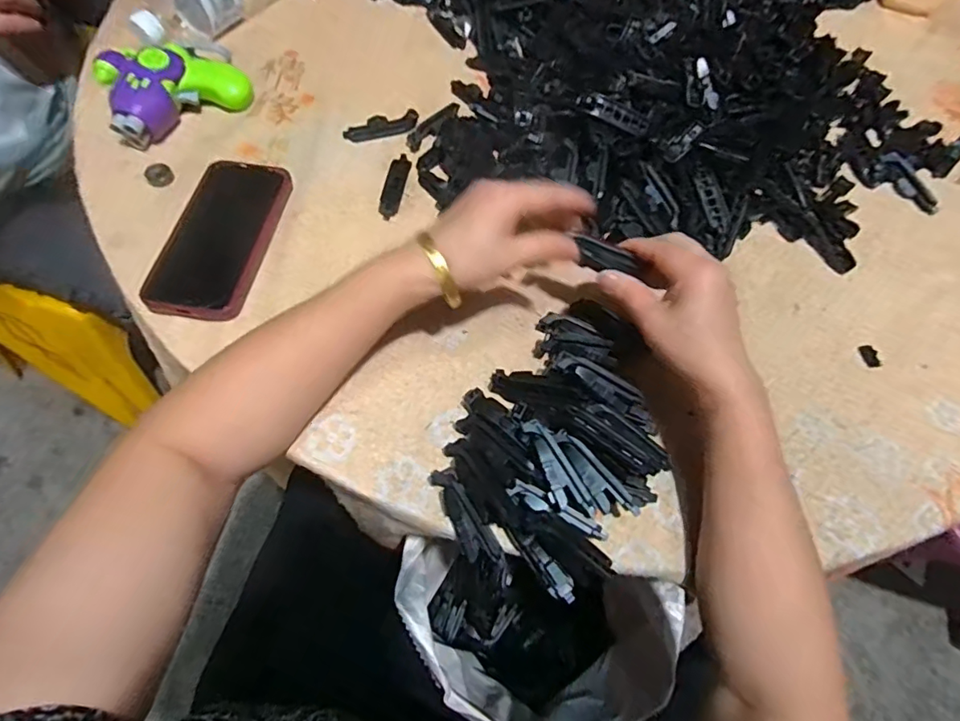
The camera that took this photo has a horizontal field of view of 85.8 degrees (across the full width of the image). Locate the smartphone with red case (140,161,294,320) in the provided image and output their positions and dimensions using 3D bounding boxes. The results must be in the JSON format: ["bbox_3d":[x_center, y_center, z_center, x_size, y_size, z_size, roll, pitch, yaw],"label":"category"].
[{"bbox_3d":[-0.222,-0.110,0.443,0.077,0.018,0.164,9,64,2],"label":"smartphone with red case"}]

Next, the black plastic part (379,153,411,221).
[{"bbox_3d":[-0.080,-0.165,0.489,0.017,0.012,0.070,10,64,2],"label":"black plastic part"}]

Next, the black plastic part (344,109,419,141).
[{"bbox_3d":[-0.099,-0.235,0.524,0.076,0.013,0.022,-16,66,-10],"label":"black plastic part"}]

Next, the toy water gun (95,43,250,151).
[{"bbox_3d":[-0.305,-0.273,0.509,0.134,0.051,0.088,-36,71,-18],"label":"toy water gun"}]

